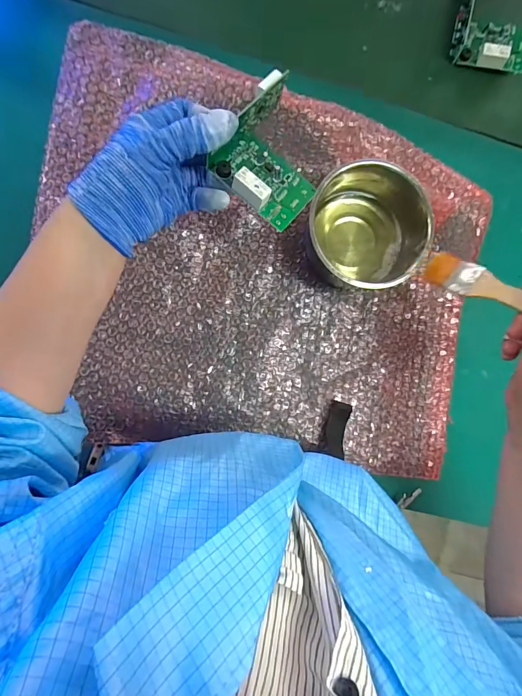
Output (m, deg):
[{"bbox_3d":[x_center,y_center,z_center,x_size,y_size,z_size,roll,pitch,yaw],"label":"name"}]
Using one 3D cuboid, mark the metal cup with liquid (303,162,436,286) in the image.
[{"bbox_3d":[0.104,-0.123,0.390,0.121,0.069,0.118,0,91,-5],"label":"metal cup with liquid"}]

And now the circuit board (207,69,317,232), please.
[{"bbox_3d":[0.014,-0.160,0.302,0.083,0.028,0.101,36,87,-6],"label":"circuit board"}]

